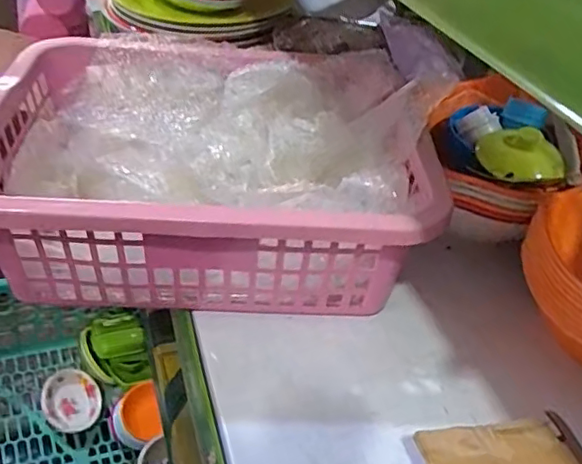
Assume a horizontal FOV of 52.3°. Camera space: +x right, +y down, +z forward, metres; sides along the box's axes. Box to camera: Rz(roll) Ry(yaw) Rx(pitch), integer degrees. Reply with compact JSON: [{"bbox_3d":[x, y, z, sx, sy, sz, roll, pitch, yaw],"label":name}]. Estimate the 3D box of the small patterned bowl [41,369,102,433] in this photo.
[{"bbox_3d":[-0.317,0.246,0.857,0.075,0.019,0.094,-22,61,-29],"label":"small patterned bowl"}]

